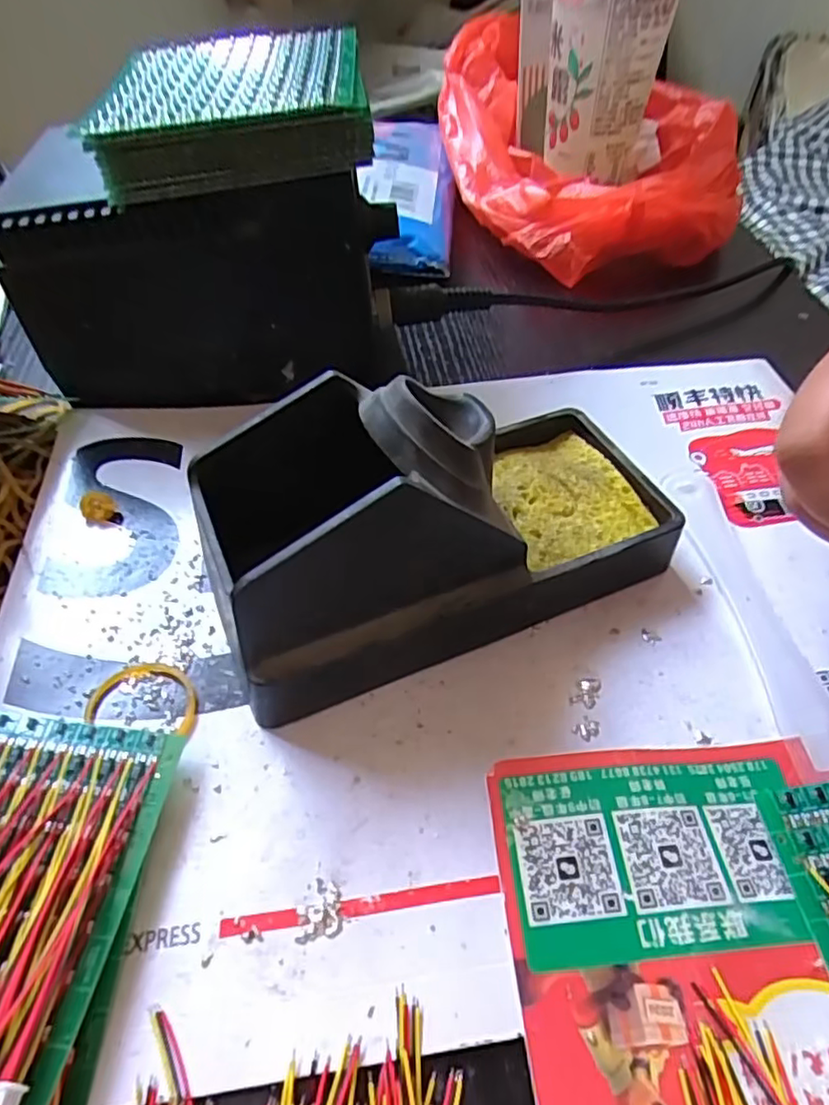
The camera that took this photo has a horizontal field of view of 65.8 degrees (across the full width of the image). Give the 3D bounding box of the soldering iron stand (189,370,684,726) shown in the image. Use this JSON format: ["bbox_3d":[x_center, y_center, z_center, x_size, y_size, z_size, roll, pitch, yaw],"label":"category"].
[{"bbox_3d":[0.012,-0.017,0.201,0.151,0.073,0.071,-21,53,-17],"label":"soldering iron stand"}]

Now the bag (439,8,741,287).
[{"bbox_3d":[0.114,-0.274,0.432,0.178,0.090,0.230,-3,50,-3],"label":"bag"}]

